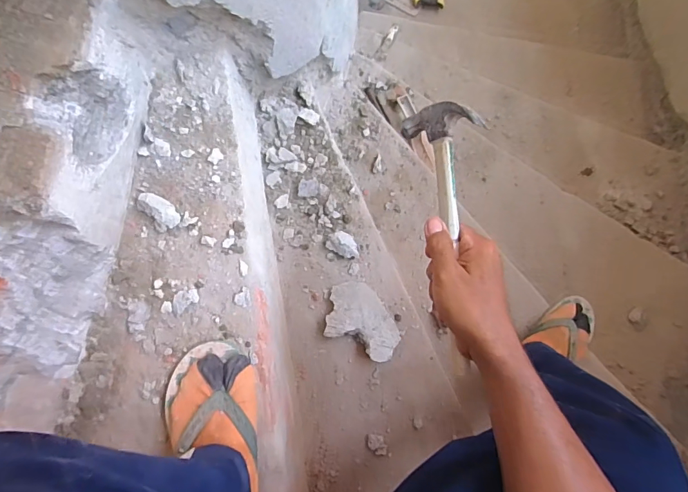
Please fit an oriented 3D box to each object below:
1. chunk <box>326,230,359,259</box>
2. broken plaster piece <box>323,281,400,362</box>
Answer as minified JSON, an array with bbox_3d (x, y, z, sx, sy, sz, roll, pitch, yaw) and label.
[{"bbox_3d":[0.001,-0.002,0.737,0.059,0.016,0.037,28,86,5],"label":"chunk"},{"bbox_3d":[0.033,0.122,0.719,0.129,0.032,0.100,25,86,5],"label":"broken plaster piece"}]

